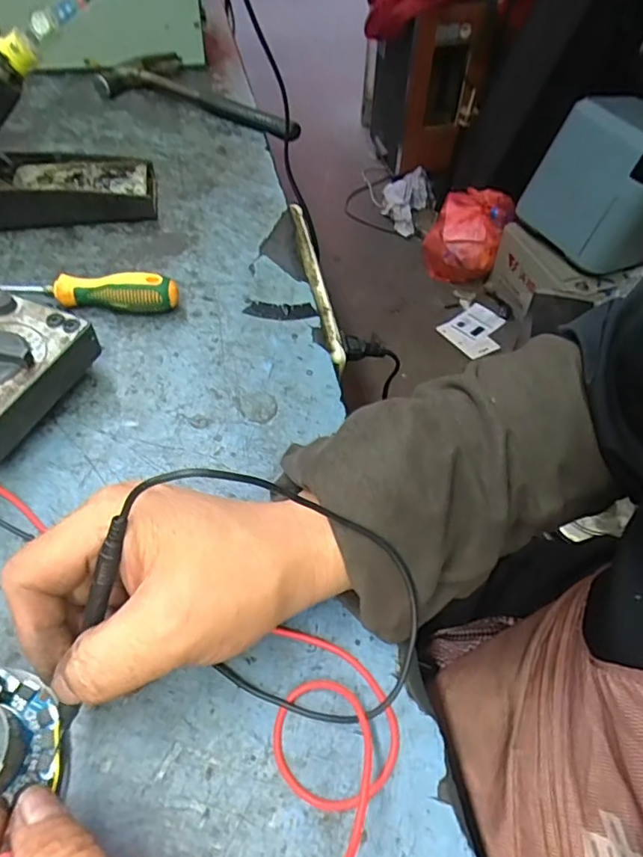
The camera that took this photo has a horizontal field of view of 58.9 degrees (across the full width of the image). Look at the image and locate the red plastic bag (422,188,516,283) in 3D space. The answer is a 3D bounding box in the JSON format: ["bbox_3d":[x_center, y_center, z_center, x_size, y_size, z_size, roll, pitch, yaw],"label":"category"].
[{"bbox_3d":[0.439,-0.589,1.710,0.238,0.200,0.189,13,53,7],"label":"red plastic bag"}]

